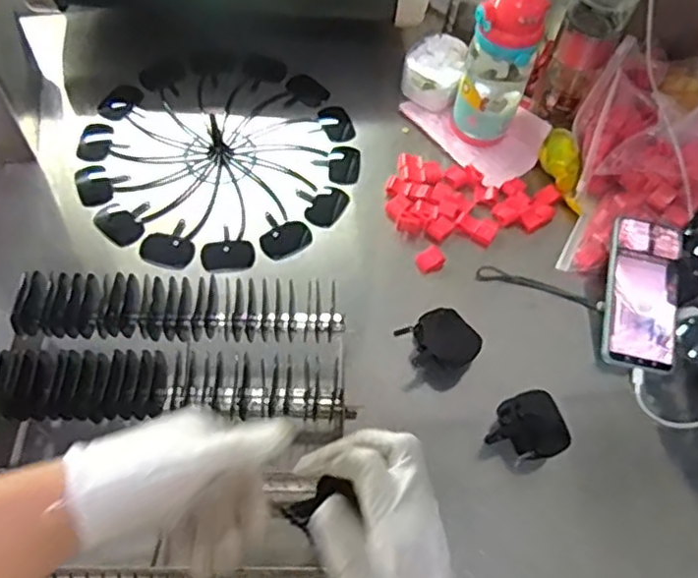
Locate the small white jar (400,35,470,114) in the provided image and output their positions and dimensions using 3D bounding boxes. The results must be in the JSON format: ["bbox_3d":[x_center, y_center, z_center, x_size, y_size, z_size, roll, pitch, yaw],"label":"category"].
[{"bbox_3d":[0.110,-0.281,0.850,0.075,0.055,0.075,21,62,7],"label":"small white jar"}]

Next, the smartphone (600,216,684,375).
[{"bbox_3d":[0.308,0.005,0.689,0.076,0.013,0.161,12,75,3],"label":"smartphone"}]

